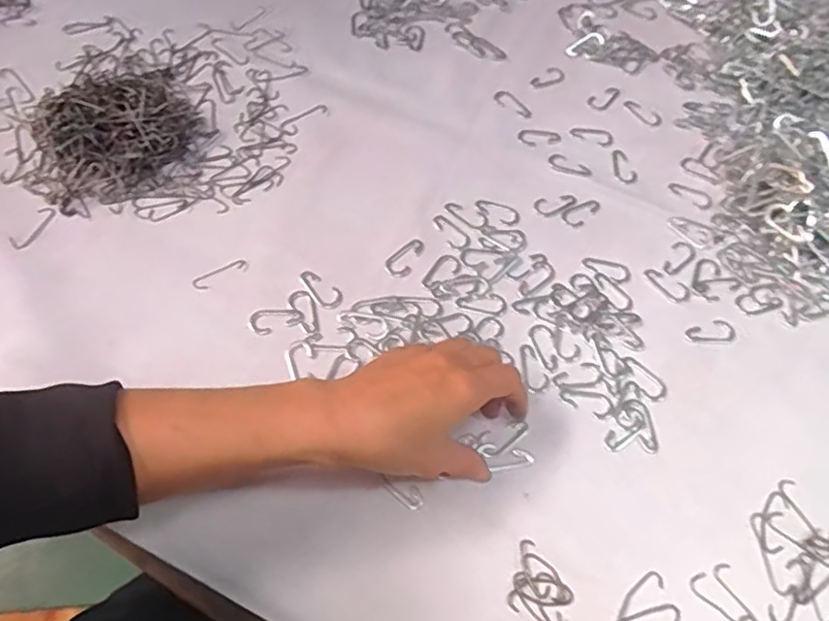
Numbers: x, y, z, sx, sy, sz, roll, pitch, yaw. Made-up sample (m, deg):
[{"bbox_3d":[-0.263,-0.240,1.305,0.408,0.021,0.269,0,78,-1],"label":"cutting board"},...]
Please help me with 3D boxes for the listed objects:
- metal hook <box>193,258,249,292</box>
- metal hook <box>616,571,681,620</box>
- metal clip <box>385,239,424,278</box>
[{"bbox_3d":[-0.141,-0.027,0.458,0.041,0.004,0.012,-28,66,-17],"label":"metal hook"},{"bbox_3d":[0.131,0.173,0.365,0.041,0.004,0.029,-18,64,-13],"label":"metal hook"},{"bbox_3d":[-0.005,-0.040,0.476,0.019,0.004,0.036,42,67,18],"label":"metal clip"}]

